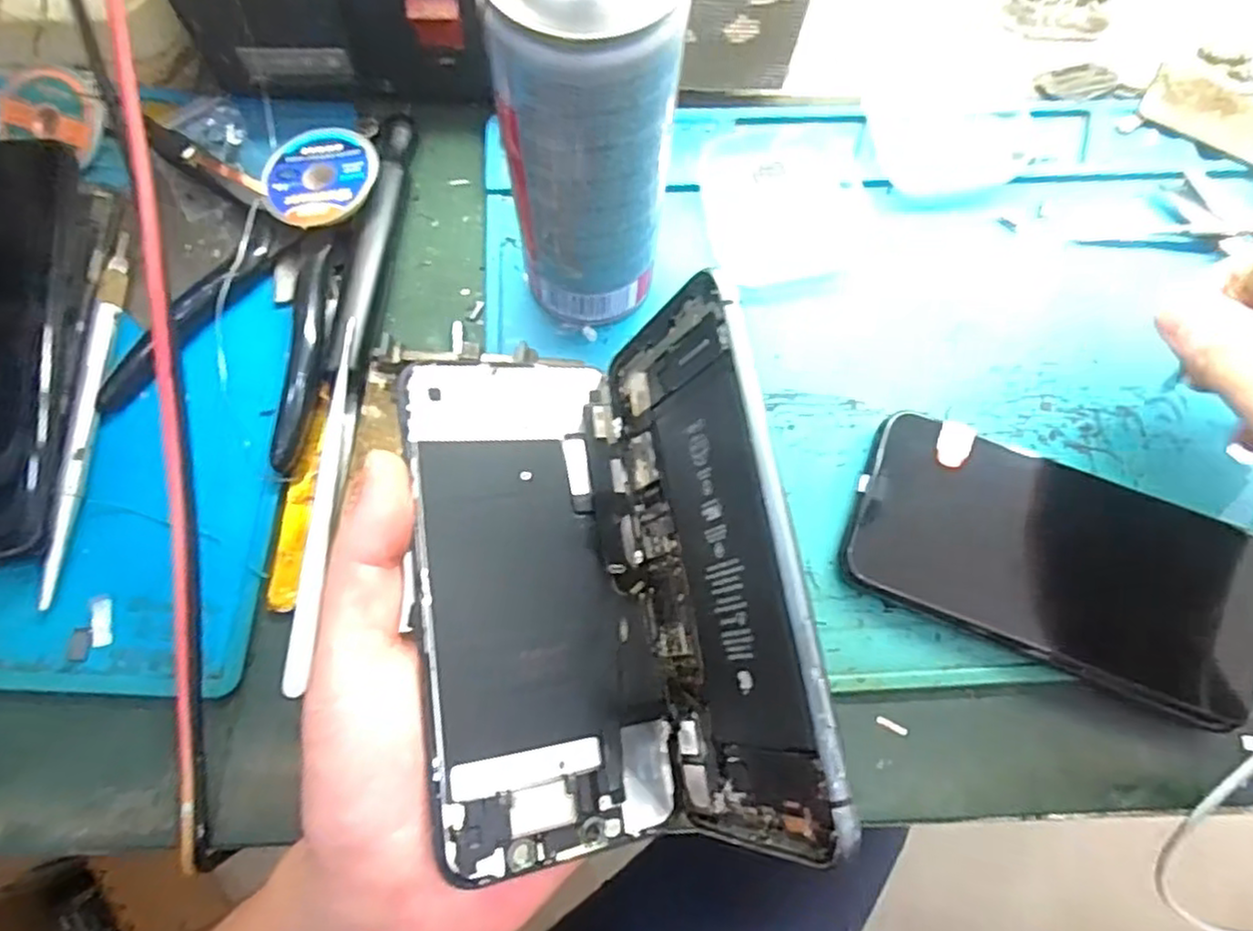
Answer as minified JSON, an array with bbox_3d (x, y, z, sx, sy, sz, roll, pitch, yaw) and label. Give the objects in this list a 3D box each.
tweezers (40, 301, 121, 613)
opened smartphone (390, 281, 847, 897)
[{"bbox_3d":[-0.198,-0.007,0.254,0.008,0.006,0.113,-2,73,-2],"label":"tweezers"},{"bbox_3d":[-0.008,0.029,0.194,0.097,0.063,0.146,-8,73,-4],"label":"opened smartphone"}]

